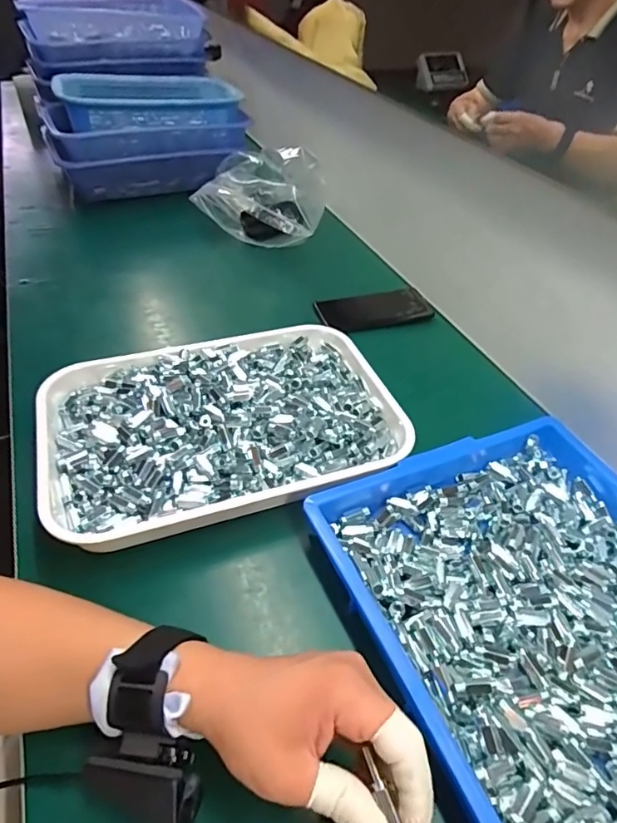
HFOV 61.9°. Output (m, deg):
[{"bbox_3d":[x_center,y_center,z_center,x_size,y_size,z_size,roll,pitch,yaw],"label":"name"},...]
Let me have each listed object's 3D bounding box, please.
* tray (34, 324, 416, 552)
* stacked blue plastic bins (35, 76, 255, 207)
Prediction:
[{"bbox_3d":[-0.085,0.014,0.530,0.343,0.057,0.234,-14,47,-17],"label":"tray"},{"bbox_3d":[-0.325,-0.563,1.028,0.351,0.173,0.318,-13,46,-16],"label":"stacked blue plastic bins"}]

